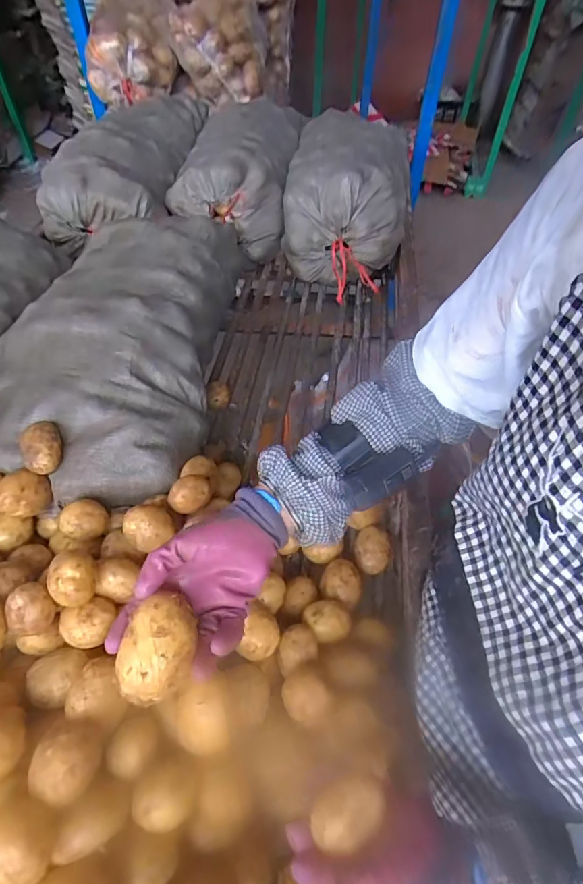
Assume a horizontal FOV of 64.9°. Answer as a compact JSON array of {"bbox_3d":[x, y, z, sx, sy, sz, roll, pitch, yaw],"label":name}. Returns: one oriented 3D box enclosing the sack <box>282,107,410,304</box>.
[{"bbox_3d":[0.151,-0.679,1.234,0.299,0.215,0.627,7,49,4],"label":"sack"}]

